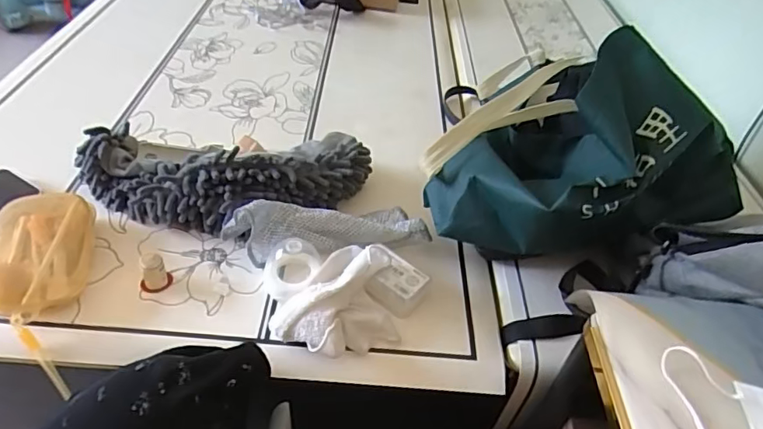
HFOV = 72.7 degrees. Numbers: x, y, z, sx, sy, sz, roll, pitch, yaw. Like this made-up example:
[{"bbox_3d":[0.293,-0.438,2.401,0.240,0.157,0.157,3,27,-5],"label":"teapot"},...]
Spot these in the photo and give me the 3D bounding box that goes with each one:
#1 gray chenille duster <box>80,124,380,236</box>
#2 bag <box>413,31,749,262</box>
[{"bbox_3d":[-0.178,-0.040,0.595,0.330,0.071,0.133,1,43,-6],"label":"gray chenille duster"},{"bbox_3d":[0.198,-0.048,0.545,0.292,0.215,0.181,-11,46,-18],"label":"bag"}]

